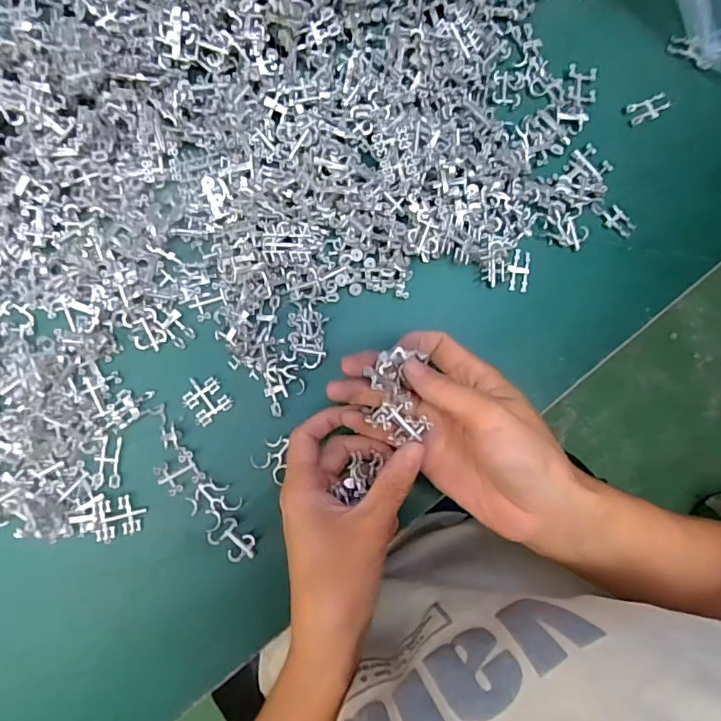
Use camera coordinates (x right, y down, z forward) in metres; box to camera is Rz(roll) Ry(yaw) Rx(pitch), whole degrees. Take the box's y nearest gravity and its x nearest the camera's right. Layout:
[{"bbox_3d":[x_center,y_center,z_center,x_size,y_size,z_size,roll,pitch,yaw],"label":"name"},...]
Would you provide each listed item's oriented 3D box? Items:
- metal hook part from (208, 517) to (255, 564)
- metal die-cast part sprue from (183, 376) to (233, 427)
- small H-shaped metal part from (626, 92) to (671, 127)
[{"bbox_3d":[-0.082,0.117,0.336,0.031,0.012,0.019,41,84,-1],"label":"metal hook part"},{"bbox_3d":[-0.104,0.025,0.345,0.025,0.004,0.030,-37,90,-6],"label":"metal die-cast part sprue"},{"bbox_3d":[0.214,-0.186,0.379,0.032,0.004,0.016,-23,88,-6],"label":"small H-shaped metal part"}]

